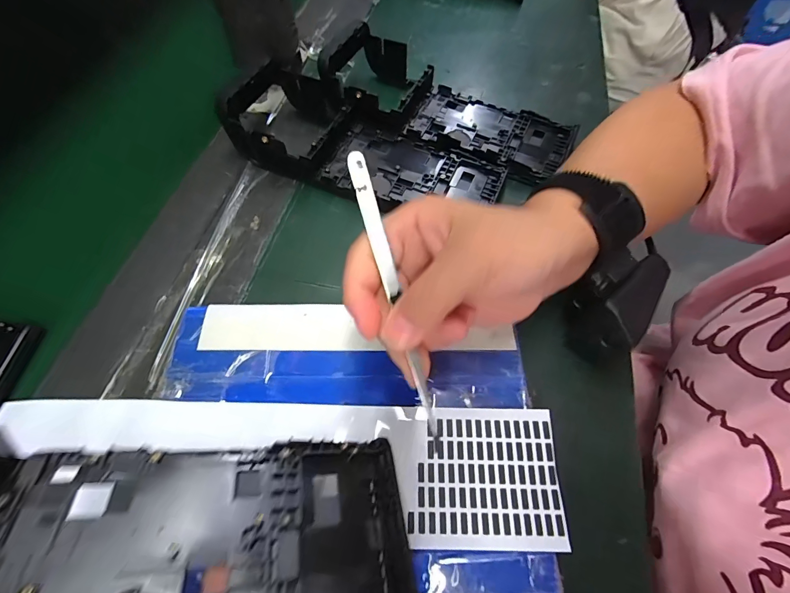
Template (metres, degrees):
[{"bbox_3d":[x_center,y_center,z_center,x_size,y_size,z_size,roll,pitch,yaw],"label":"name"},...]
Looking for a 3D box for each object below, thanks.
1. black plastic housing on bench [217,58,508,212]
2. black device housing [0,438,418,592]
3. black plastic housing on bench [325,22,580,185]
[{"bbox_3d":[-0.023,-0.121,0.289,0.213,0.042,0.096,25,63,12],"label":"black plastic housing on bench"},{"bbox_3d":[-0.066,0.090,0.130,0.154,0.010,0.072,8,42,-21],"label":"black device housing"},{"bbox_3d":[0.048,-0.165,0.315,0.211,0.045,0.085,25,63,12],"label":"black plastic housing on bench"}]

